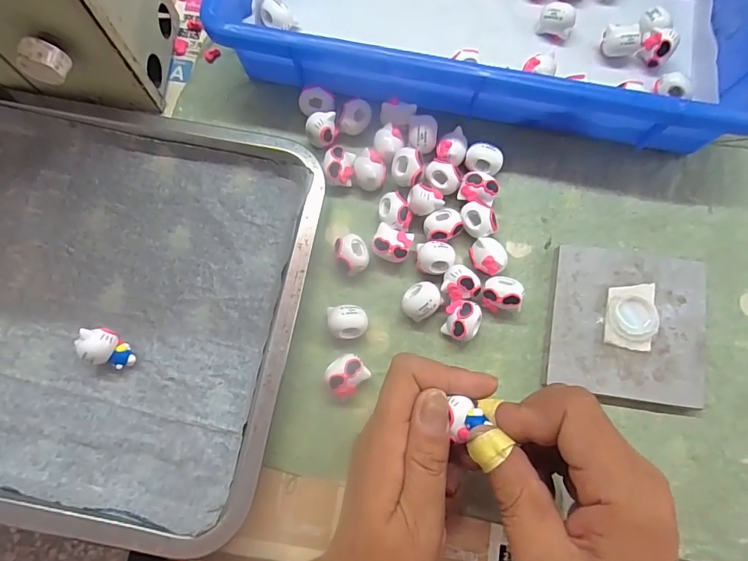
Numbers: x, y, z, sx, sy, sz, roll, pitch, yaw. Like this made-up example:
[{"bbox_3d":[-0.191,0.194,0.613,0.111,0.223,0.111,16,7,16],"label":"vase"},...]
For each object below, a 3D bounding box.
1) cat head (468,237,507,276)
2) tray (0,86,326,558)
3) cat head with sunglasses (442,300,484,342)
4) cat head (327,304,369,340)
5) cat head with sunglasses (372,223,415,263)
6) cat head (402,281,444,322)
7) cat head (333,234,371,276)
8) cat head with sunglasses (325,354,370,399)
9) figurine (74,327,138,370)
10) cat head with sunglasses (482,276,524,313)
[{"bbox_3d":[0.077,-0.015,0.299,0.022,0.019,0.025,-17,78,-5],"label":"cat head"},{"bbox_3d":[-0.199,0.006,0.286,0.297,0.026,0.257,10,77,1],"label":"tray"},{"bbox_3d":[0.058,0.027,0.290,0.023,0.021,0.025,0,77,-1],"label":"cat head with sunglasses"},{"bbox_3d":[-0.017,0.028,0.289,0.025,0.022,0.021,3,77,0],"label":"cat head"},{"bbox_3d":[0.012,-0.023,0.300,0.024,0.020,0.022,18,78,3],"label":"cat head with sunglasses"},{"bbox_3d":[0.031,0.014,0.293,0.024,0.021,0.023,0,77,-1],"label":"cat head"},{"bbox_3d":[-0.014,-0.016,0.297,0.022,0.021,0.025,-11,78,-4],"label":"cat head"},{"bbox_3d":[-0.017,0.060,0.282,0.024,0.021,0.022,-39,81,-9],"label":"cat head with sunglasses"},{"bbox_3d":[-0.164,0.042,0.275,0.024,0.027,0.021,15,78,2],"label":"figurine"},{"bbox_3d":[0.084,0.009,0.293,0.024,0.023,0.022,9,77,1],"label":"cat head with sunglasses"}]

